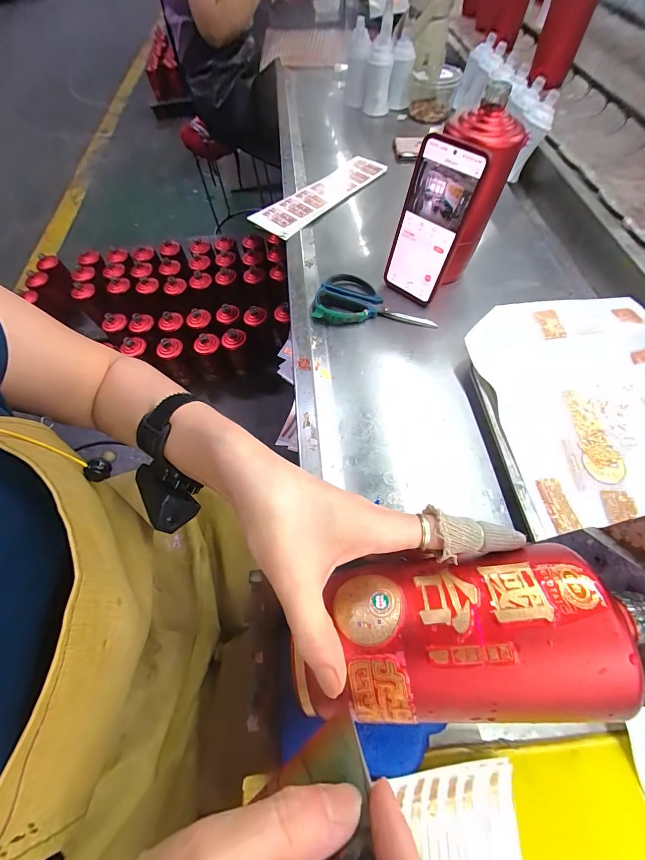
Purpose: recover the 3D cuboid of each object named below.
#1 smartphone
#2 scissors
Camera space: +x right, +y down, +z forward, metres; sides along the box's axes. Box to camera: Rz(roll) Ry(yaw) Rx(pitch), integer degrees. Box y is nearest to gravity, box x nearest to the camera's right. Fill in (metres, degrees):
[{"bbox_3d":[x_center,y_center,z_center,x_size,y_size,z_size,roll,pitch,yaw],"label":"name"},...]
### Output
[{"bbox_3d":[0.126,-0.244,0.400,0.080,0.162,0.015,37,54,21],"label":"smartphone"},{"bbox_3d":[0.072,-0.178,0.451,0.161,0.018,0.086,6,62,6],"label":"scissors"}]

